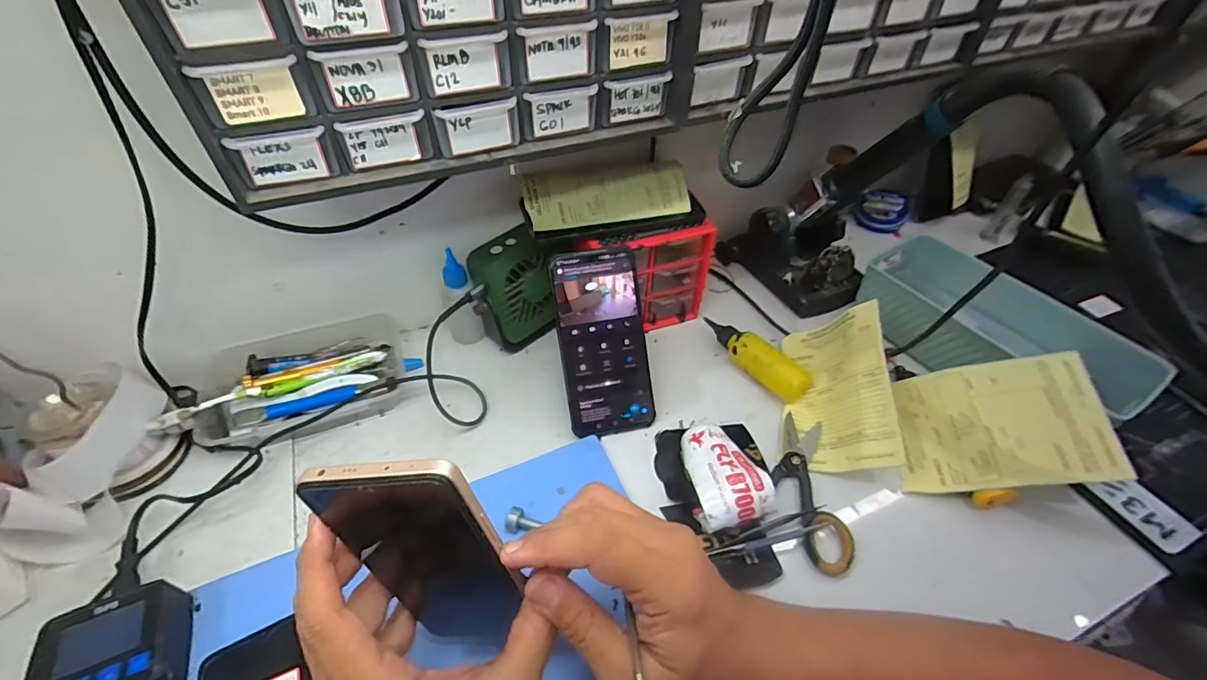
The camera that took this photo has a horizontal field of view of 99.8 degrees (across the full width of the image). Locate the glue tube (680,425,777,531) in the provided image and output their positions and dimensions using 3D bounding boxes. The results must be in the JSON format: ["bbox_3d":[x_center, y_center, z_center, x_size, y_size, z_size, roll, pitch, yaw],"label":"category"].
[{"bbox_3d":[0.097,0.112,0.415,0.059,0.041,0.086,-6,48,-6],"label":"glue tube"}]

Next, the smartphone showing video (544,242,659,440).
[{"bbox_3d":[0.000,0.003,0.456,0.078,0.162,0.005,-10,7,-9],"label":"smartphone showing video"}]

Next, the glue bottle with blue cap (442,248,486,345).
[{"bbox_3d":[-0.145,-0.040,0.511,0.031,0.103,0.028,-18,50,-16],"label":"glue bottle with blue cap"}]

